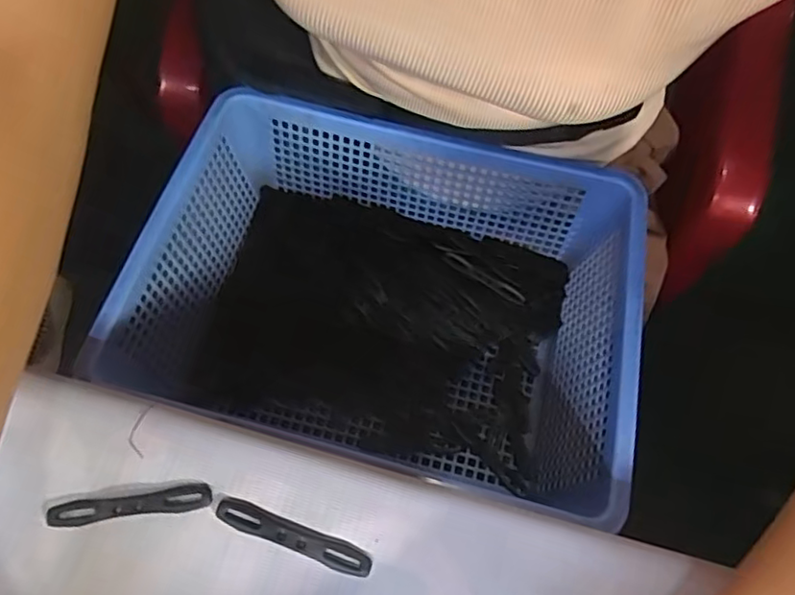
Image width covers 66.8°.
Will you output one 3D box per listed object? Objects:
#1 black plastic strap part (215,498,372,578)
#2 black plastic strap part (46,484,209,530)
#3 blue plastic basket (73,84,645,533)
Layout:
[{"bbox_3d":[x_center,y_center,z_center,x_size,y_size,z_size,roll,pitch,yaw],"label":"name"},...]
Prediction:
[{"bbox_3d":[-0.044,0.101,0.254,0.068,0.004,0.011,20,73,6],"label":"black plastic strap part"},{"bbox_3d":[-0.115,0.090,0.258,0.069,0.004,0.011,-7,72,-3],"label":"black plastic strap part"},{"bbox_3d":[-0.004,-0.005,0.409,0.301,0.116,0.215,15,71,5],"label":"blue plastic basket"}]

